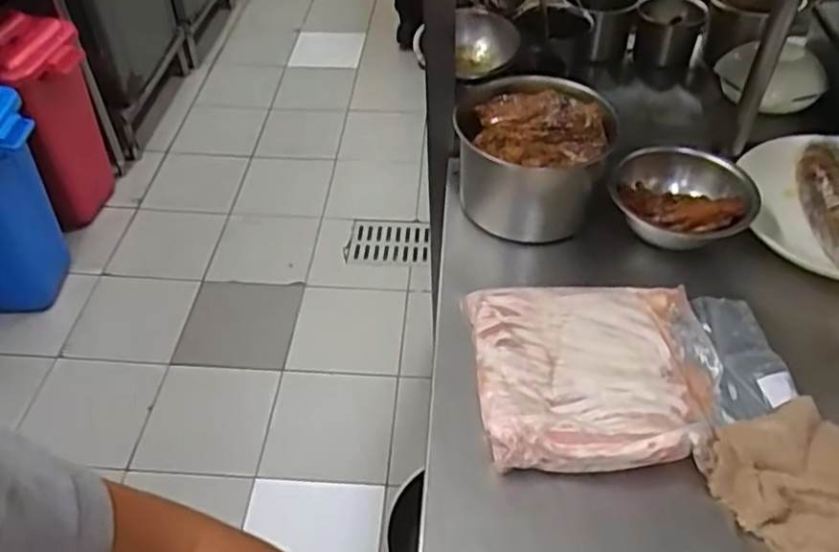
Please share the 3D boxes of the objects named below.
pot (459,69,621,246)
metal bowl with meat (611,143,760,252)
[{"bbox_3d":[0.144,-0.155,0.894,0.184,0.136,0.181,0,46,0],"label":"pot"},{"bbox_3d":[0.323,-0.099,0.844,0.162,0.062,0.131,14,48,10],"label":"metal bowl with meat"}]

